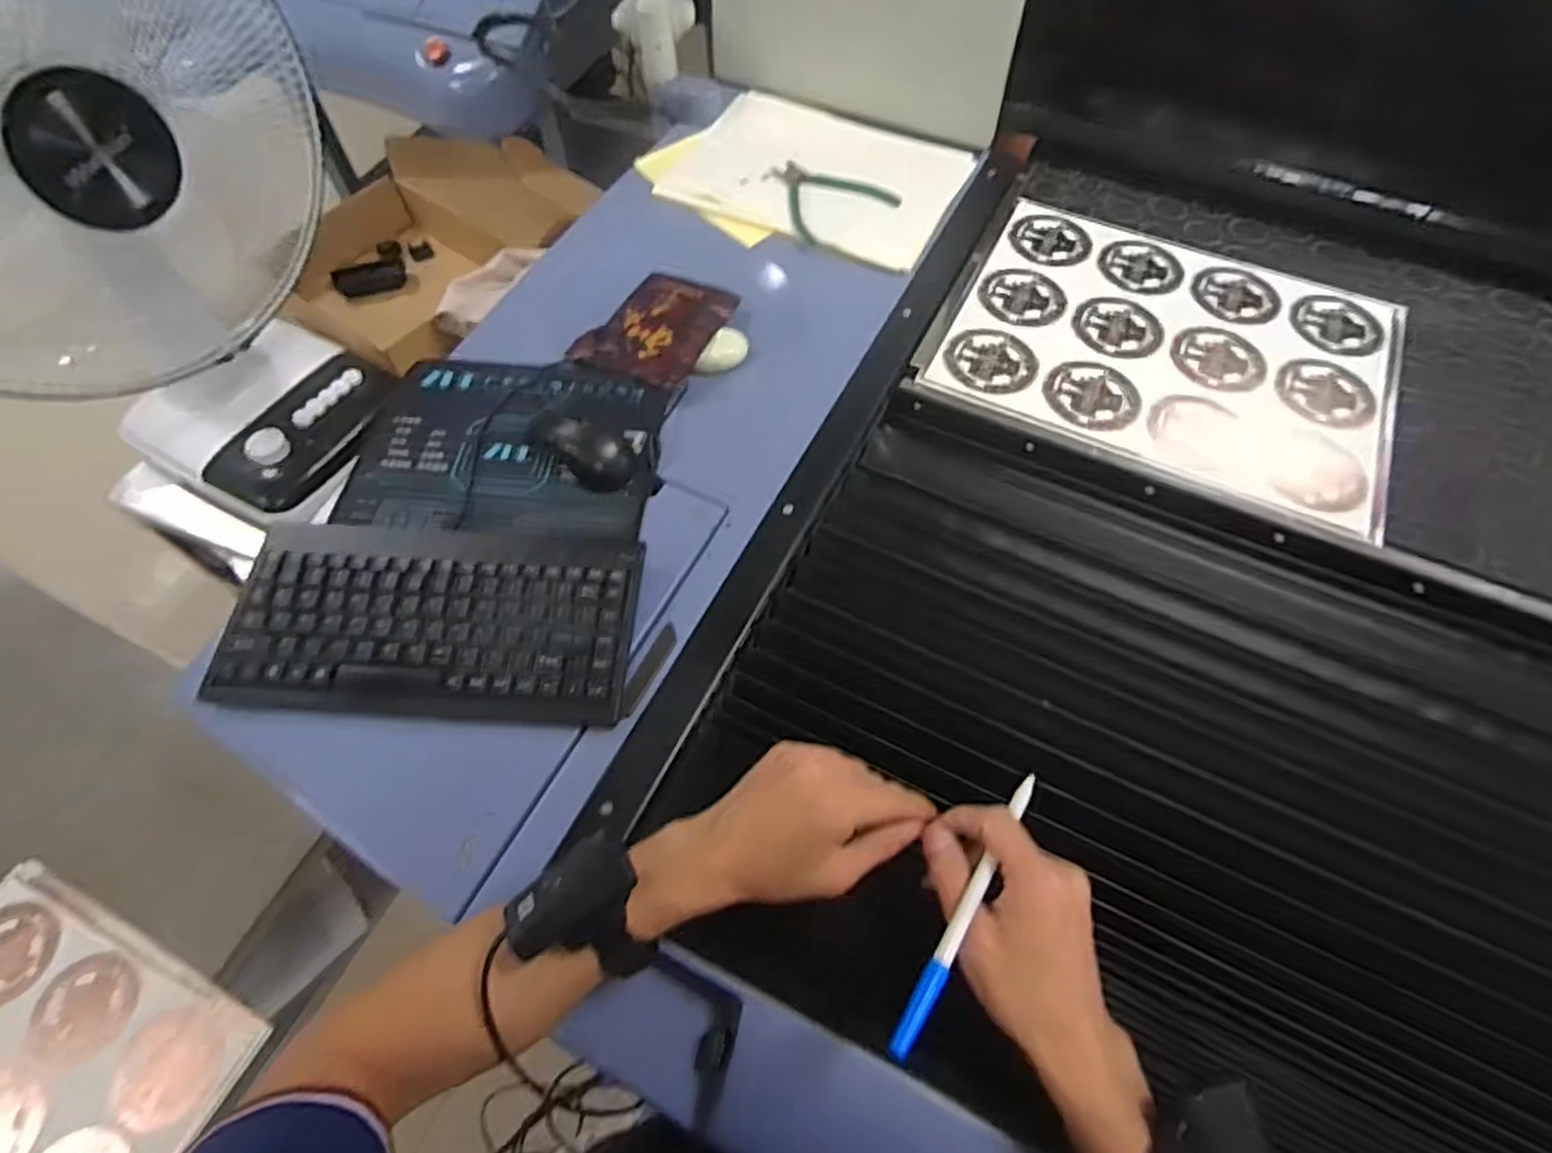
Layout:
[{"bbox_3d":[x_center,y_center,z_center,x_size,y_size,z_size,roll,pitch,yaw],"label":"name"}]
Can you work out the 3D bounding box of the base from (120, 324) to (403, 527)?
[{"bbox_3d":[-0.639,-0.206,0.958,0.221,0.096,0.251,23,63,11],"label":"base"}]

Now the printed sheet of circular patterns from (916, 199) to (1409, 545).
[{"bbox_3d":[0.392,-0.231,0.739,0.409,0.007,0.324,24,63,14],"label":"printed sheet of circular patterns"}]

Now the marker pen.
[{"bbox_3d":[0.105,0.174,0.400,0.012,0.009,0.173,32,54,16],"label":"marker pen"}]

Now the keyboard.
[{"bbox_3d":[-0.254,0.032,0.562,0.295,0.031,0.157,2,60,-1],"label":"keyboard"}]

